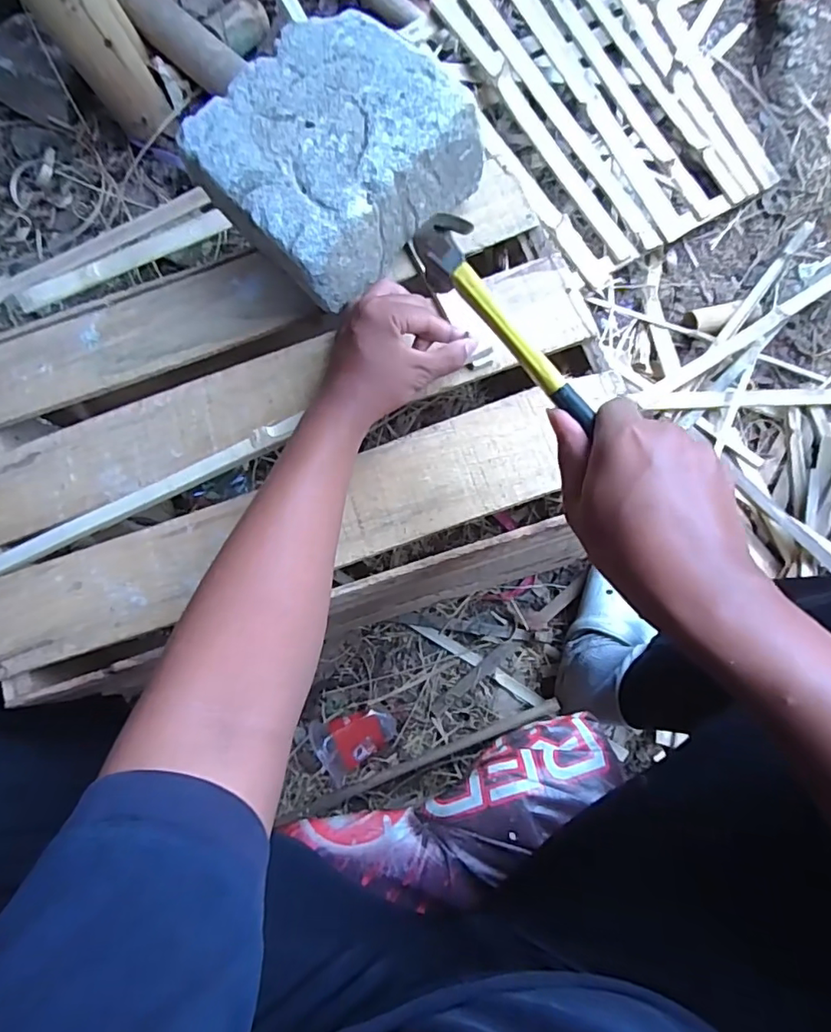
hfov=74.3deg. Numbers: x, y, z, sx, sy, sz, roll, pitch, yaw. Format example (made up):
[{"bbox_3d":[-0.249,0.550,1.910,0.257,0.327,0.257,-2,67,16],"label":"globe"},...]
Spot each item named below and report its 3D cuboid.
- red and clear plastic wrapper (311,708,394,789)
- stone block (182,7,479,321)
[{"bbox_3d":[-0.082,0.302,0.741,0.106,0.061,0.085,-27,80,0],"label":"red and clear plastic wrapper"},{"bbox_3d":[-0.076,-0.311,0.476,0.199,0.074,0.194,-44,78,-3],"label":"stone block"}]

